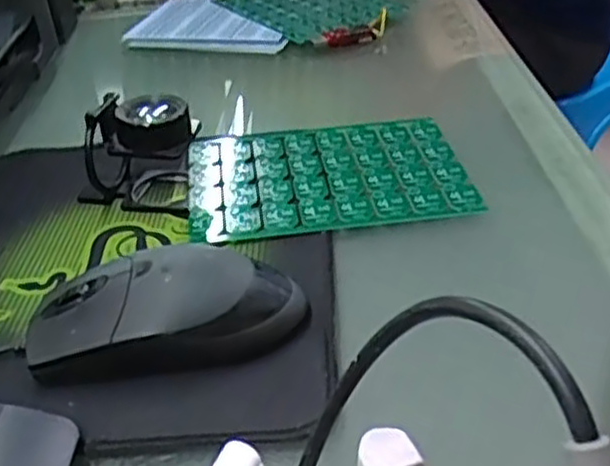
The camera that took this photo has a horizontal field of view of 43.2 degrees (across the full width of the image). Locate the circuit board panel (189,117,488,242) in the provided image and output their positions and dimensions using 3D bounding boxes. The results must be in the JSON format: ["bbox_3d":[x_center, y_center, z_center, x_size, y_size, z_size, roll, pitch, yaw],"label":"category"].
[{"bbox_3d":[0.011,-0.036,0.435,0.150,0.008,0.109,-6,33,-2],"label":"circuit board panel"}]

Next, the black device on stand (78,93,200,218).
[{"bbox_3d":[-0.092,-0.043,0.418,0.066,0.059,0.053,-8,36,-8],"label":"black device on stand"}]

